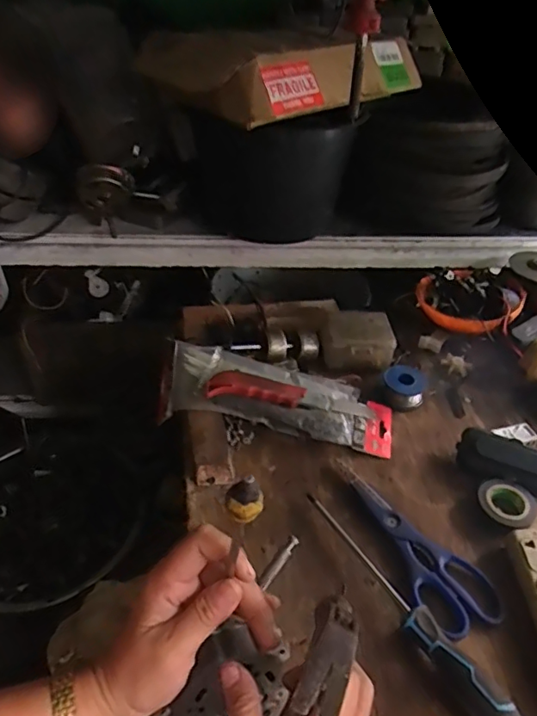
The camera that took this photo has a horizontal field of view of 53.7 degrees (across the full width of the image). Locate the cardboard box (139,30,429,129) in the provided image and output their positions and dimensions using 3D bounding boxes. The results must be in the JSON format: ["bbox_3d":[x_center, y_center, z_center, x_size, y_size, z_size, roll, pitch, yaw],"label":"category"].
[{"bbox_3d":[0.012,-0.389,0.705,0.308,0.062,0.244,-26,48,-30],"label":"cardboard box"}]

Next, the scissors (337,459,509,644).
[{"bbox_3d":[0.139,0.172,0.528,0.067,0.012,0.208,-17,44,-22],"label":"scissors"}]

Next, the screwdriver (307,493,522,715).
[{"bbox_3d":[0.113,0.211,0.462,0.024,0.033,0.255,-21,45,-25],"label":"screwdriver"}]

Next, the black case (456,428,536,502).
[{"bbox_3d":[0.267,0.117,0.583,0.111,0.034,0.049,16,42,15],"label":"black case"}]

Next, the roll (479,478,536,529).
[{"bbox_3d":[0.247,0.150,0.549,0.057,0.019,0.056,2,40,-1],"label":"roll"}]

